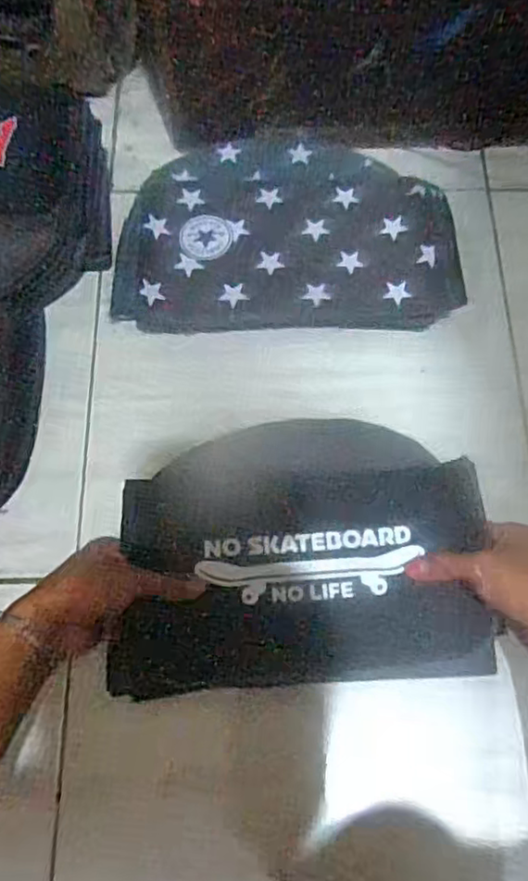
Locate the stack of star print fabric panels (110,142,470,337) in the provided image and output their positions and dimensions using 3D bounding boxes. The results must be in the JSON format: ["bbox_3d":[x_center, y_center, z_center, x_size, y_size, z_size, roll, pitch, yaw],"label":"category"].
[{"bbox_3d":[0.020,-0.208,0.615,0.311,0.053,0.226,-2,73,-1],"label":"stack of star print fabric panels"}]

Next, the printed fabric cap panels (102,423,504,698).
[{"bbox_3d":[0.025,0.082,0.489,0.272,0.046,0.204,-4,73,-2],"label":"printed fabric cap panels"}]

